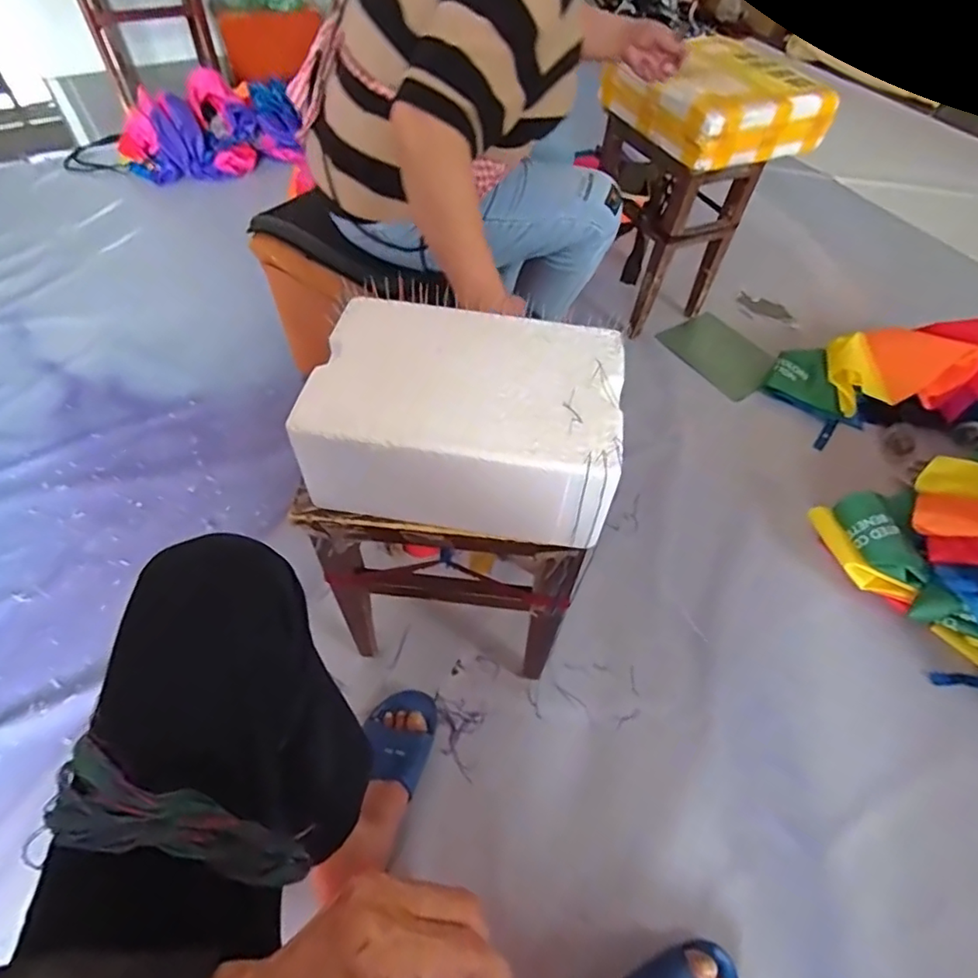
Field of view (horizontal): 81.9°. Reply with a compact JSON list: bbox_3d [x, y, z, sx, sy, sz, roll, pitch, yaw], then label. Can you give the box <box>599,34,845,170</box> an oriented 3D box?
[{"bbox_3d":[0.455,-0.789,1.135,0.320,0.112,0.337,-18,57,-15],"label":"box"}]

